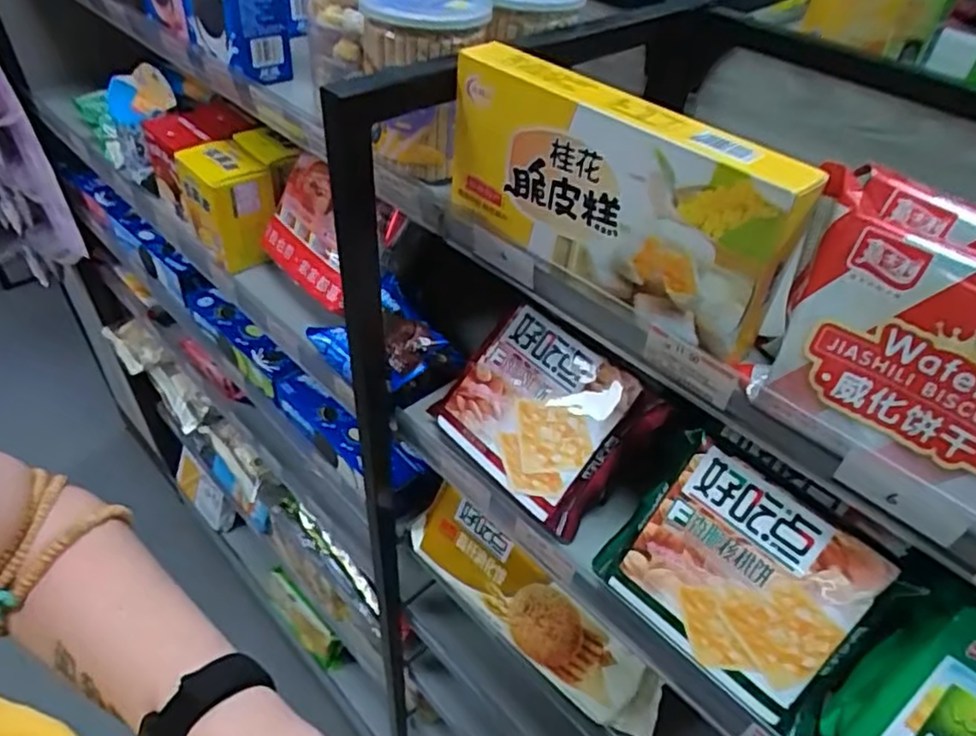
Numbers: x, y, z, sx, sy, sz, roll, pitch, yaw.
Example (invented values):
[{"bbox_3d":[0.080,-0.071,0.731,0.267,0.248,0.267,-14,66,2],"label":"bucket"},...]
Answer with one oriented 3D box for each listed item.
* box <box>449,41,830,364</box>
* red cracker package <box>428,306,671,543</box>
[{"bbox_3d":[0.064,-0.098,0.374,0.210,0.101,0.035,36,52,28],"label":"box"},{"bbox_3d":[0.041,0.033,0.496,0.140,0.034,0.117,41,98,29],"label":"red cracker package"}]

